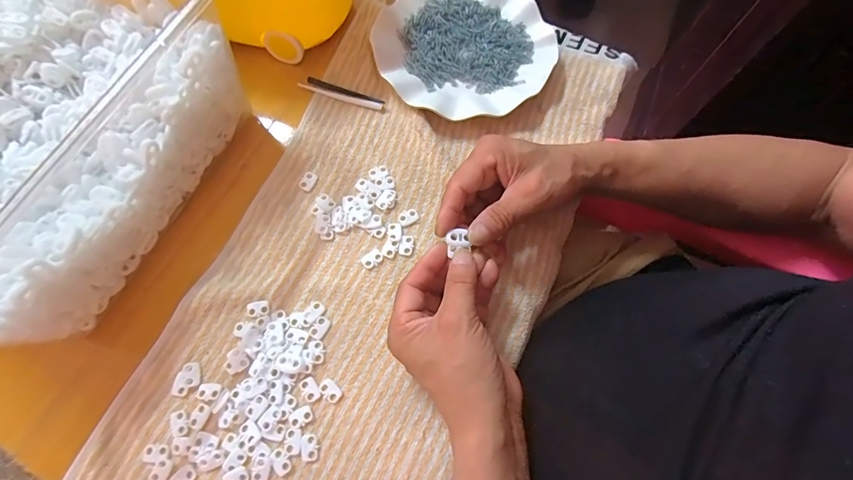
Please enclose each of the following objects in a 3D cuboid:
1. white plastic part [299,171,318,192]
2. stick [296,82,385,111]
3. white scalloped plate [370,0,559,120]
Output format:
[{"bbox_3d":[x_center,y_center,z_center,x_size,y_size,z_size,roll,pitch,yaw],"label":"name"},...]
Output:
[{"bbox_3d":[-0.112,-0.056,0.376,0.012,0.004,0.019,24,71,8],"label":"white plastic part"},{"bbox_3d":[-0.091,-0.150,0.411,0.095,0.006,0.007,19,70,6],"label":"stick"},{"bbox_3d":[0.036,-0.205,0.419,0.176,0.027,0.179,0,69,0],"label":"white scalloped plate"}]

